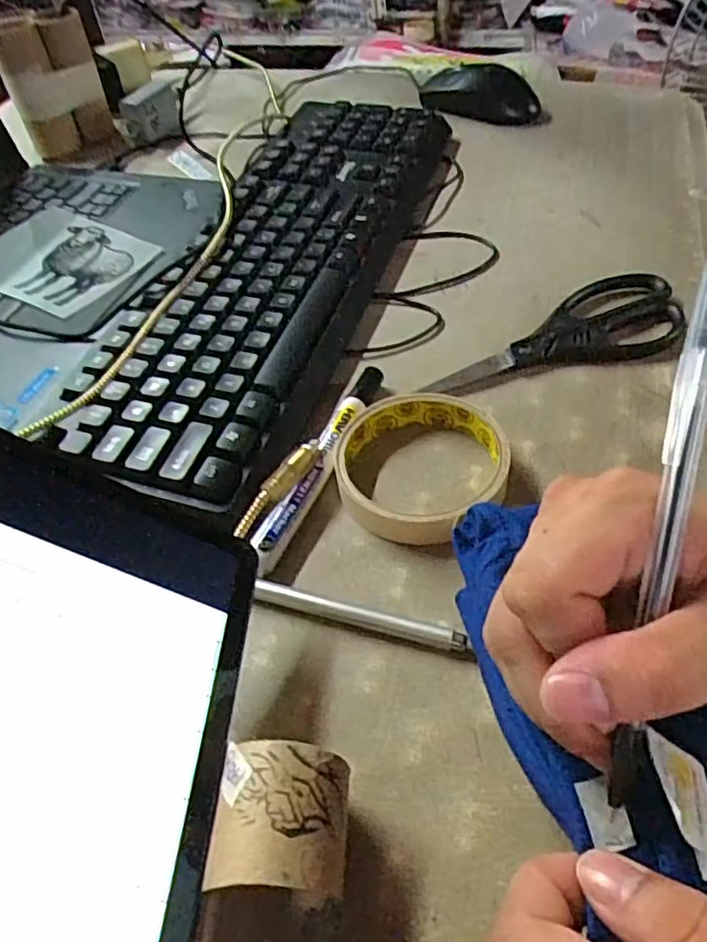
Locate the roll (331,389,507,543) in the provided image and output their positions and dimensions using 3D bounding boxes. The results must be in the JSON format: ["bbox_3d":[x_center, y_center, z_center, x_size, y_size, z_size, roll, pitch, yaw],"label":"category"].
[{"bbox_3d":[0.034,-0.003,0.317,0.082,0.020,0.085,-2,50,2],"label":"roll"}]

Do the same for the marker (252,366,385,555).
[{"bbox_3d":[-0.013,-0.010,0.330,0.016,0.016,0.135,16,53,17],"label":"marker"}]

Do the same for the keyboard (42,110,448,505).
[{"bbox_3d":[-0.045,-0.150,0.434,0.122,0.031,0.417,12,51,14],"label":"keyboard"}]

